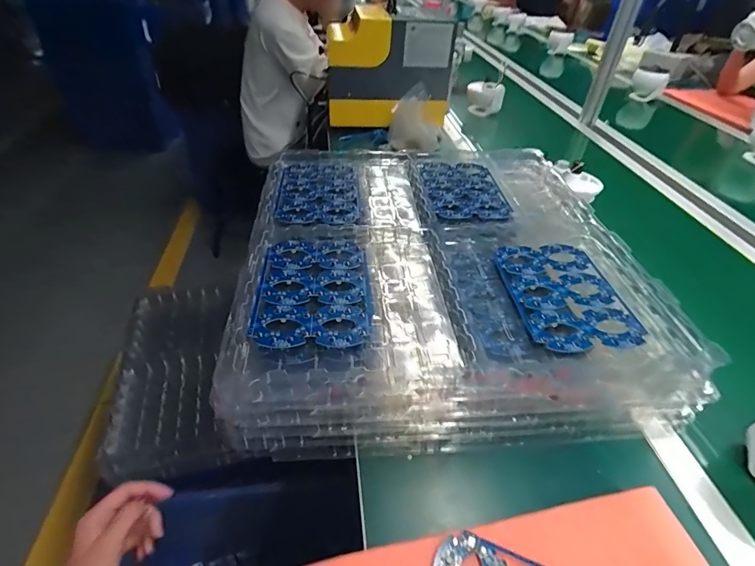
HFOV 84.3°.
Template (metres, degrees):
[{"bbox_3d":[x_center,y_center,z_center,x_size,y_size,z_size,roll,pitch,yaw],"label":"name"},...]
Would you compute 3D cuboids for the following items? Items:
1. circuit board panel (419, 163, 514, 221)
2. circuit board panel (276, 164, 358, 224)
[{"bbox_3d":[0.154,-0.174,0.759,0.144,0.009,0.200,3,39,-6],"label":"circuit board panel"},{"bbox_3d":[-0.105,-0.162,0.734,0.135,0.008,0.197,1,39,-9],"label":"circuit board panel"}]

